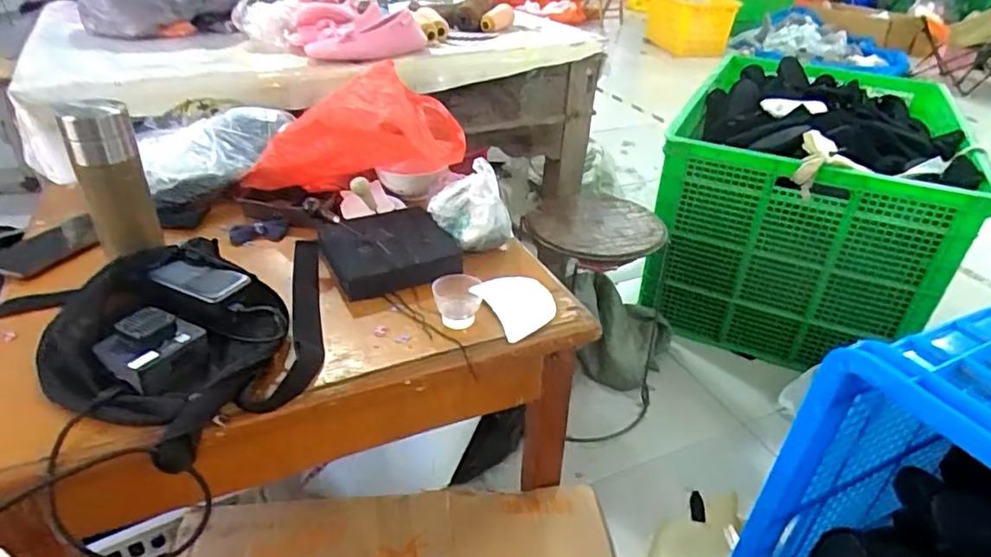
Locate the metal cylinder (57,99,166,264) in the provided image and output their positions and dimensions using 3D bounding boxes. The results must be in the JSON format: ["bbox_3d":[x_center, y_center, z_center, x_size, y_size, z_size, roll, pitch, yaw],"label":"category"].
[{"bbox_3d":[-0.447,-0.112,0.699,0.068,0.171,0.075,-18,39,-28],"label":"metal cylinder"}]

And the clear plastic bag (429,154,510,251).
[{"bbox_3d":[-0.032,-0.089,0.768,0.104,0.099,0.068,1,33,-3],"label":"clear plastic bag"}]

